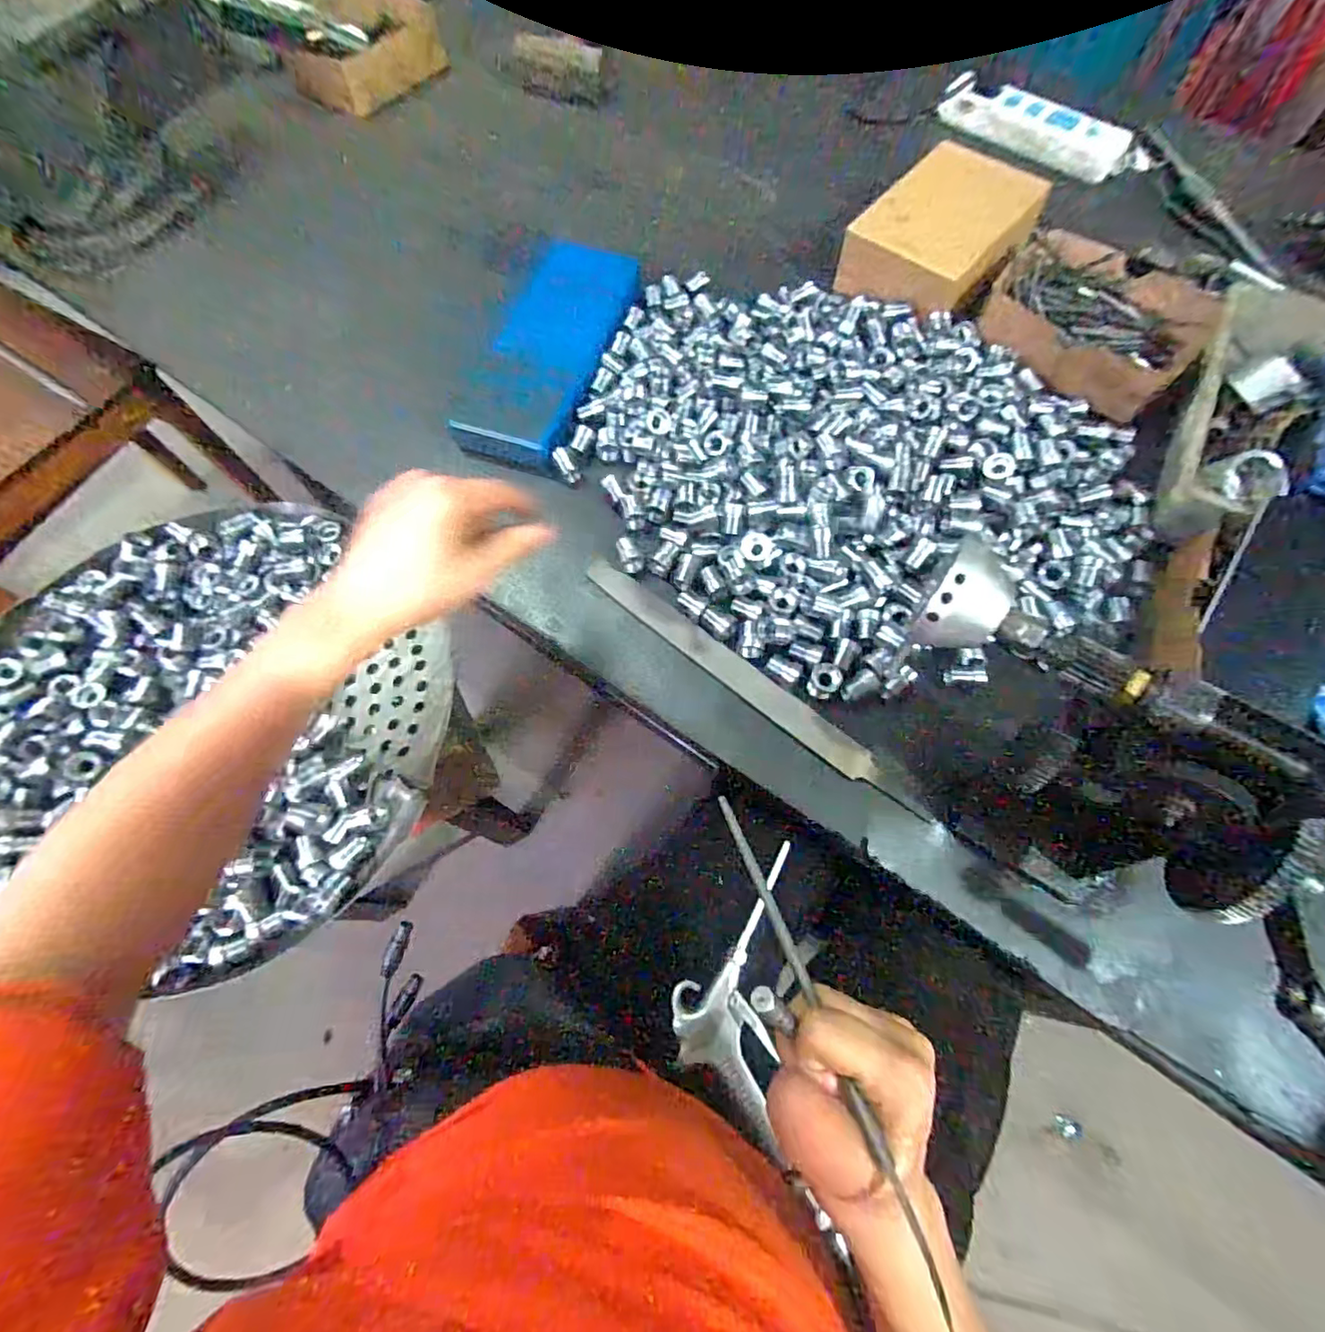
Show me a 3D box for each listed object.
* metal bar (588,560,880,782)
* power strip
[{"bbox_3d":[0.045,-0.004,0.437,0.254,0.012,0.023,39,73,15],"label":"metal bar"},{"bbox_3d":[0.428,-0.604,0.668,0.236,0.035,0.047,35,72,13],"label":"power strip"}]

